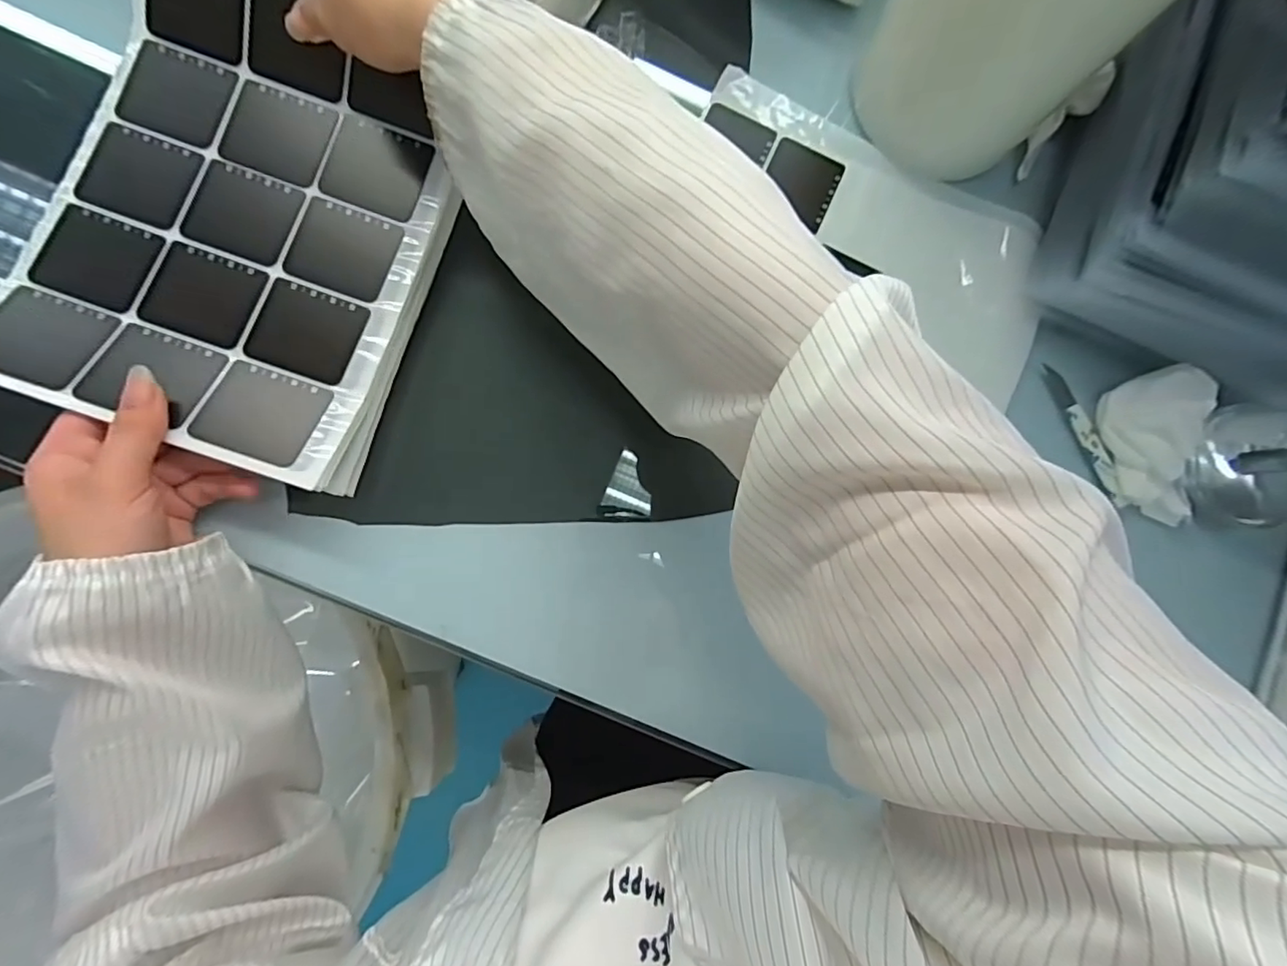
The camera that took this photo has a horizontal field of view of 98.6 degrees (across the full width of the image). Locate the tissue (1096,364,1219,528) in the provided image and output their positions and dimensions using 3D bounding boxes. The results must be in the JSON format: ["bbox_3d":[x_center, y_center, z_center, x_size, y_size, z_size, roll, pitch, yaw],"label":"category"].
[{"bbox_3d":[0.341,-0.023,0.364,0.054,0.032,0.099,-10,85,-5],"label":"tissue"}]

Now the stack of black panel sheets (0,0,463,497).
[{"bbox_3d":[-0.223,-0.147,0.314,0.192,0.055,0.252,19,83,-2],"label":"stack of black panel sheets"}]

